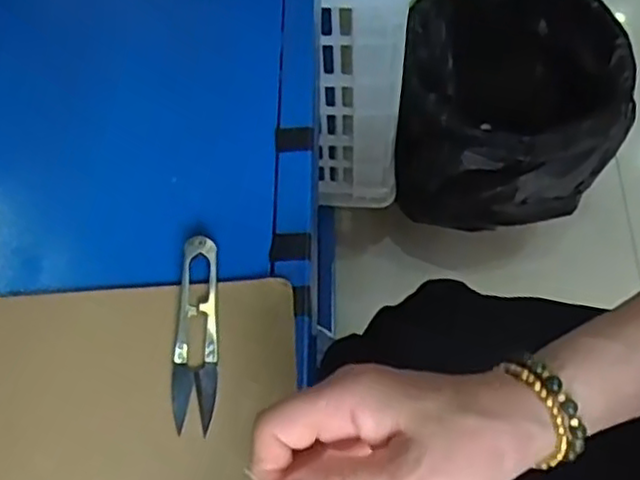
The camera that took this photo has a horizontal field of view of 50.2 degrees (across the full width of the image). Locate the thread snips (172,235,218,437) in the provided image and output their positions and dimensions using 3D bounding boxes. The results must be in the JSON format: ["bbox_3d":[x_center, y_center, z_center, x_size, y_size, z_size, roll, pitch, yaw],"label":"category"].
[{"bbox_3d":[-0.065,0.047,0.358,0.023,0.007,0.102,-4,65,2],"label":"thread snips"}]

